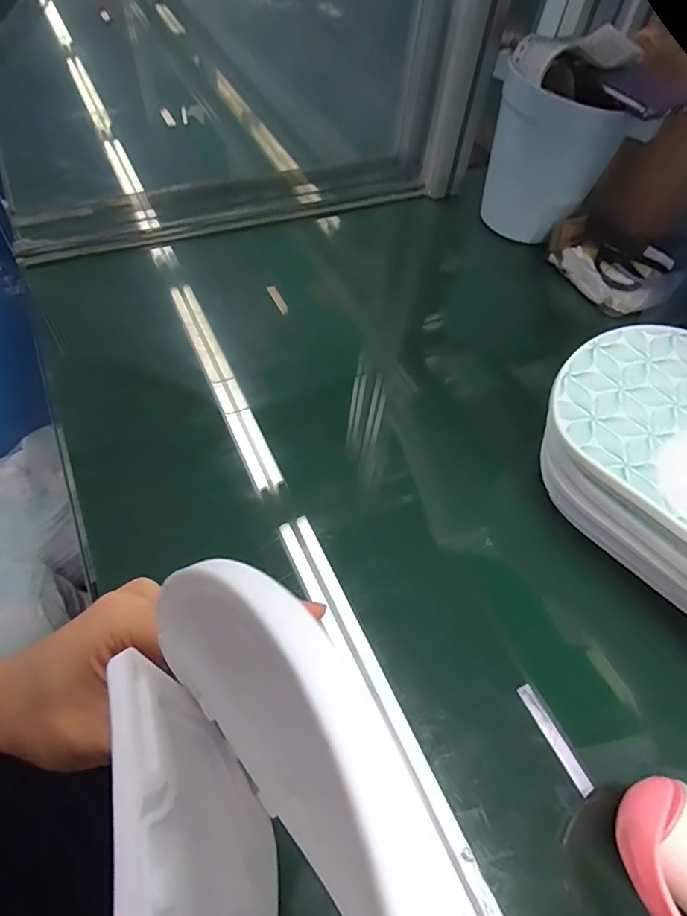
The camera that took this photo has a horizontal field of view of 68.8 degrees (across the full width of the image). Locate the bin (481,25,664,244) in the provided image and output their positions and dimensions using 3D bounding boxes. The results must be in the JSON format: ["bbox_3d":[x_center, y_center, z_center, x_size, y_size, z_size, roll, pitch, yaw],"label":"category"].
[{"bbox_3d":[0.223,-0.318,0.516,0.148,0.167,0.106,9,54,0],"label":"bin"}]

